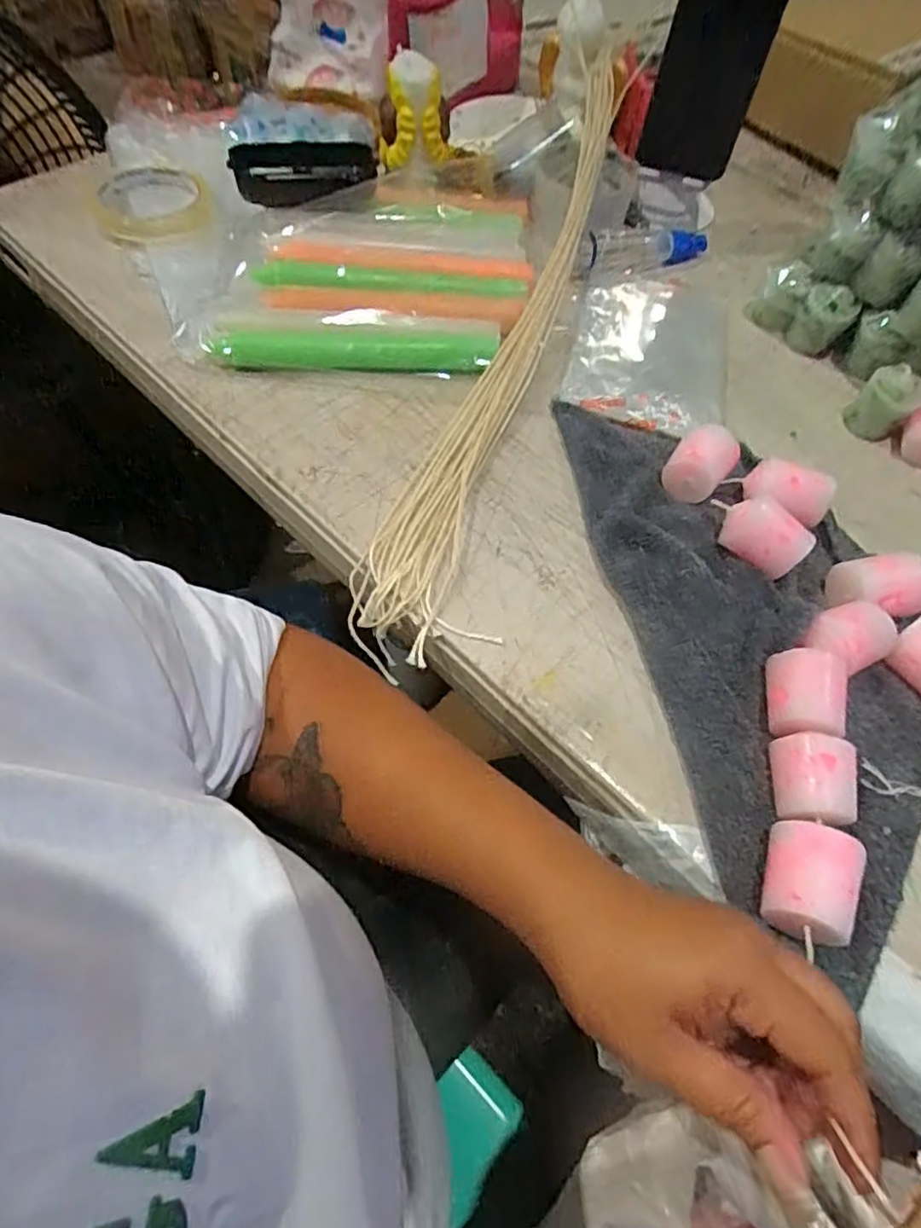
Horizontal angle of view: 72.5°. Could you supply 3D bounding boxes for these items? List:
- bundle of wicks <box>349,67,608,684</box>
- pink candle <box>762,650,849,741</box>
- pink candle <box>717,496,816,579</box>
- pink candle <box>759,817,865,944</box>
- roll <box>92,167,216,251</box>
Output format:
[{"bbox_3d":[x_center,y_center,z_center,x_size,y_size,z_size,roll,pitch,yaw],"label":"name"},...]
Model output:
[{"bbox_3d":[0.032,-0.216,0.460,0.088,0.029,0.544,10,68,8],"label":"bundle of wicks"},{"bbox_3d":[0.178,0.046,0.329,0.037,0.033,0.045,10,61,2],"label":"pink candle"},{"bbox_3d":[0.182,-0.045,0.380,0.030,0.032,0.049,-36,69,-21],"label":"pink candle"},{"bbox_3d":[0.154,0.122,0.285,0.036,0.036,0.048,21,62,8],"label":"pink candle"},{"bbox_3d":[-0.248,-0.336,0.511,0.089,0.022,0.102,-8,62,-8],"label":"roll"}]

